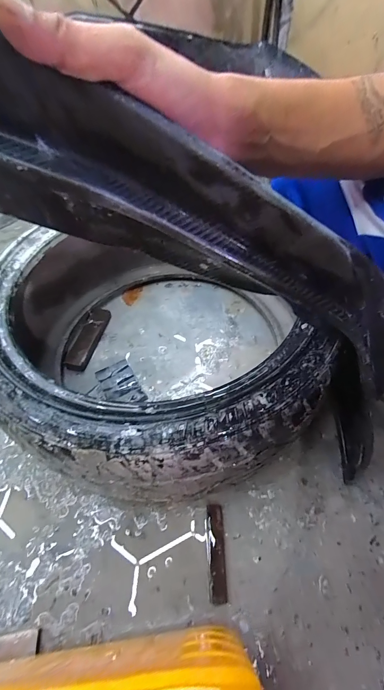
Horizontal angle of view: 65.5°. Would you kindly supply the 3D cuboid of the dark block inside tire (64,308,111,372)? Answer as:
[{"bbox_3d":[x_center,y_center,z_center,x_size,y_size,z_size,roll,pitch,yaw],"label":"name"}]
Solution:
[{"bbox_3d":[-0.235,-0.018,0.679,0.044,0.026,0.163,11,54,11],"label":"dark block inside tire"}]

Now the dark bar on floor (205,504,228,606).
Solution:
[{"bbox_3d":[0.035,0.300,0.438,0.026,0.009,0.120,-2,53,0],"label":"dark bar on floor"}]

